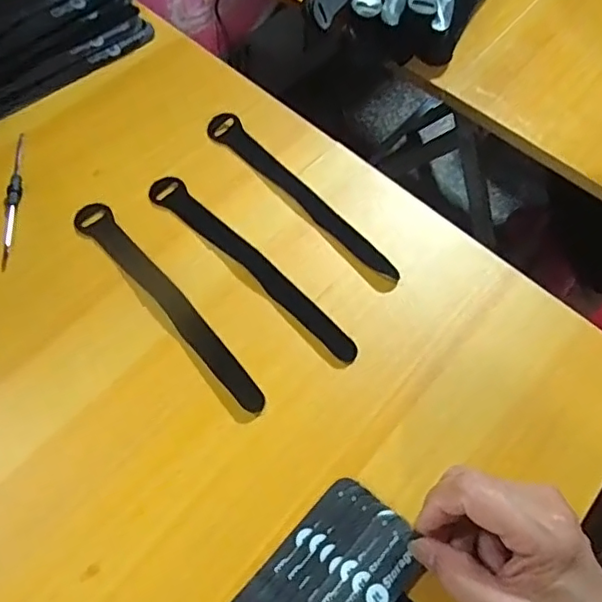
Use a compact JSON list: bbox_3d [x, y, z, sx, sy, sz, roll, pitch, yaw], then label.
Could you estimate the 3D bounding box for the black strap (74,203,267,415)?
[{"bbox_3d":[-0.091,-0.001,0.386,0.022,0.004,0.195,-39,72,-19],"label":"black strap"}]

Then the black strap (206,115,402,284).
[{"bbox_3d":[-0.002,-0.081,0.432,0.024,0.004,0.193,-39,72,-19],"label":"black strap"}]

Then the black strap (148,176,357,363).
[{"bbox_3d":[-0.035,-0.028,0.404,0.195,0.004,0.023,40,69,15],"label":"black strap"}]

